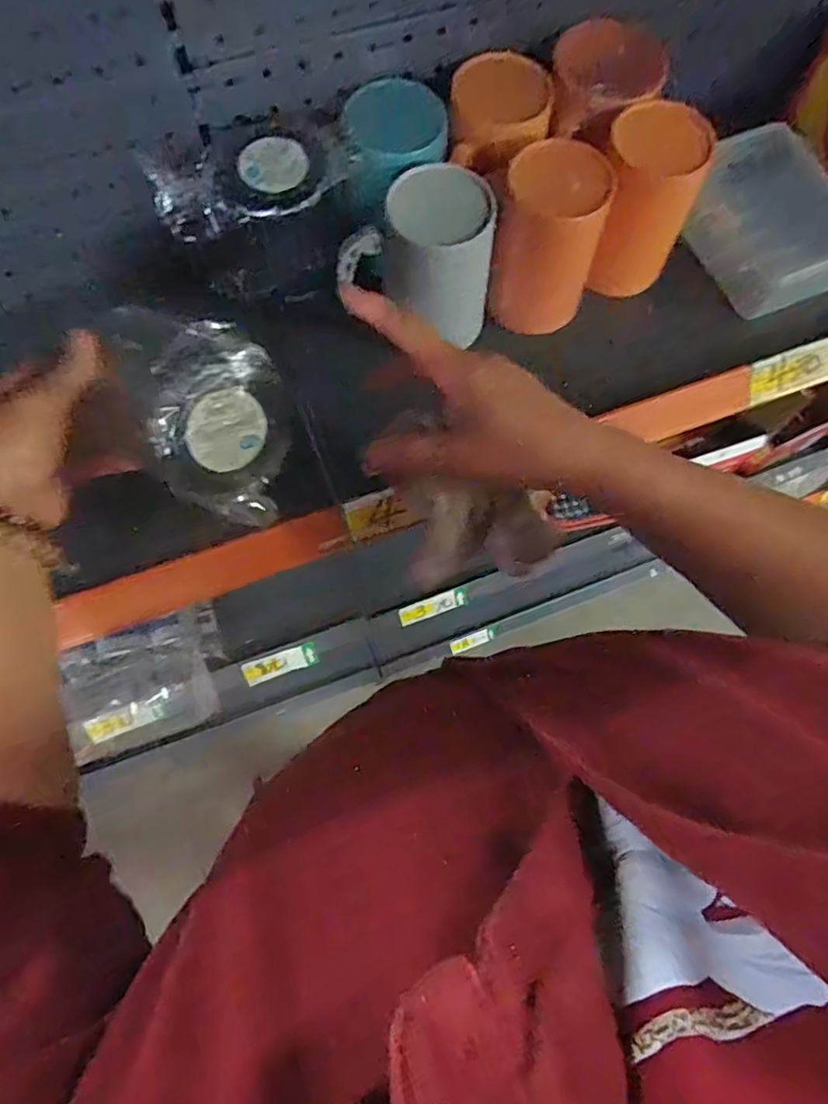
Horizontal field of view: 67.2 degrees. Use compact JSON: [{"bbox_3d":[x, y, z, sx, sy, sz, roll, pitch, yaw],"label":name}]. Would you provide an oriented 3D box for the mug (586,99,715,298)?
[{"bbox_3d":[0.166,-0.252,0.469,0.075,0.124,0.066,26,73,7],"label":"mug"}]

